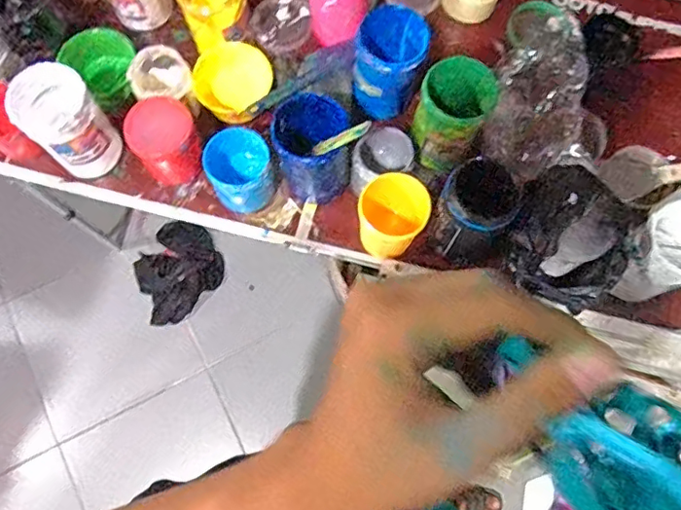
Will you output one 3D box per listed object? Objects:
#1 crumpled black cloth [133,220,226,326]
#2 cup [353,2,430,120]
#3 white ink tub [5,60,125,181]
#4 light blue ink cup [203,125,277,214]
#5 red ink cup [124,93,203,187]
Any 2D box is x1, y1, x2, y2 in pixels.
[{"bbox_3d":[-0.430,0.041,1.442,0.251,0.037,0.211,-42,80,-10],"label":"crumpled black cloth"},{"bbox_3d":[0.068,-0.274,0.788,0.094,0.113,0.108,24,76,5],"label":"cup"},{"bbox_3d":[-0.367,-0.176,0.754,0.106,0.130,0.098,39,78,9],"label":"white ink tub"},{"bbox_3d":[-0.142,-0.123,0.784,0.096,0.085,0.100,-16,76,-5],"label":"light blue ink cup"},{"bbox_3d":[-0.246,-0.160,0.786,0.094,0.083,0.095,-34,78,-9],"label":"red ink cup"}]

